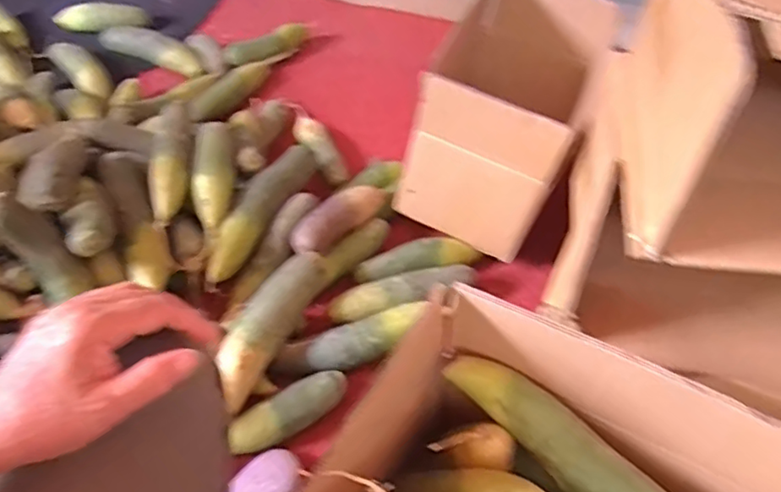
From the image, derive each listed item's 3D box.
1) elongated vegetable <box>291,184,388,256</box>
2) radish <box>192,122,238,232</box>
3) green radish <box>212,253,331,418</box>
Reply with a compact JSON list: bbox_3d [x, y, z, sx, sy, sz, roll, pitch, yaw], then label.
[{"bbox_3d":[-0.081,-0.043,0.932,0.053,0.049,0.182,38,61,23],"label":"elongated vegetable"},{"bbox_3d":[-0.264,-0.116,0.905,0.048,0.063,0.201,-1,53,-2],"label":"radish"},{"bbox_3d":[-0.166,0.104,0.821,0.067,0.063,0.232,26,57,17],"label":"green radish"}]

